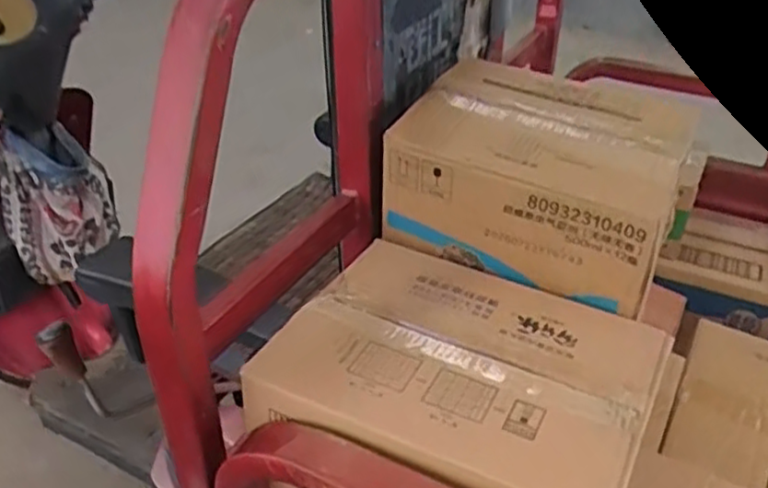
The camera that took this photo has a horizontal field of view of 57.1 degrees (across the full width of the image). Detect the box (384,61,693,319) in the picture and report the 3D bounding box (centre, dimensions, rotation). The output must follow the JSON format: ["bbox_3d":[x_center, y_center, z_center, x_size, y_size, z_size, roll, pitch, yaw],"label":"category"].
[{"bbox_3d":[0.160,-0.071,0.730,0.261,0.168,0.203,17,38,21],"label":"box"}]

